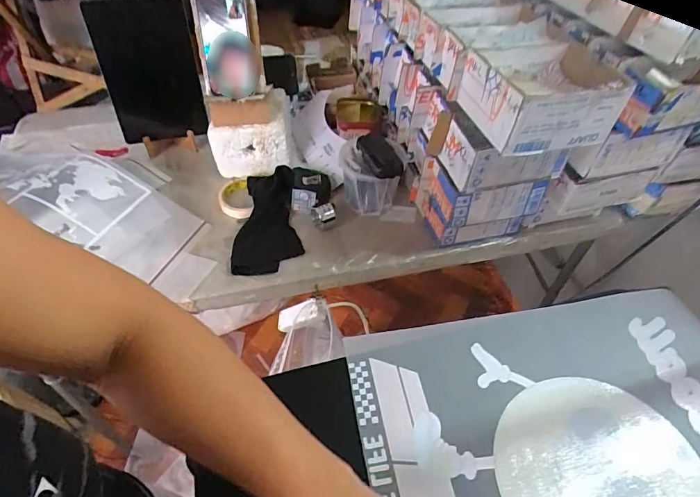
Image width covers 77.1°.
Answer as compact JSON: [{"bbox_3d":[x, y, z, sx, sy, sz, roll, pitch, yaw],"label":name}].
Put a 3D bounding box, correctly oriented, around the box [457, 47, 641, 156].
[{"bbox_3d":[0.236,-0.194,0.551,0.169,0.075,0.140,-9,50,-10],"label":"box"}]

